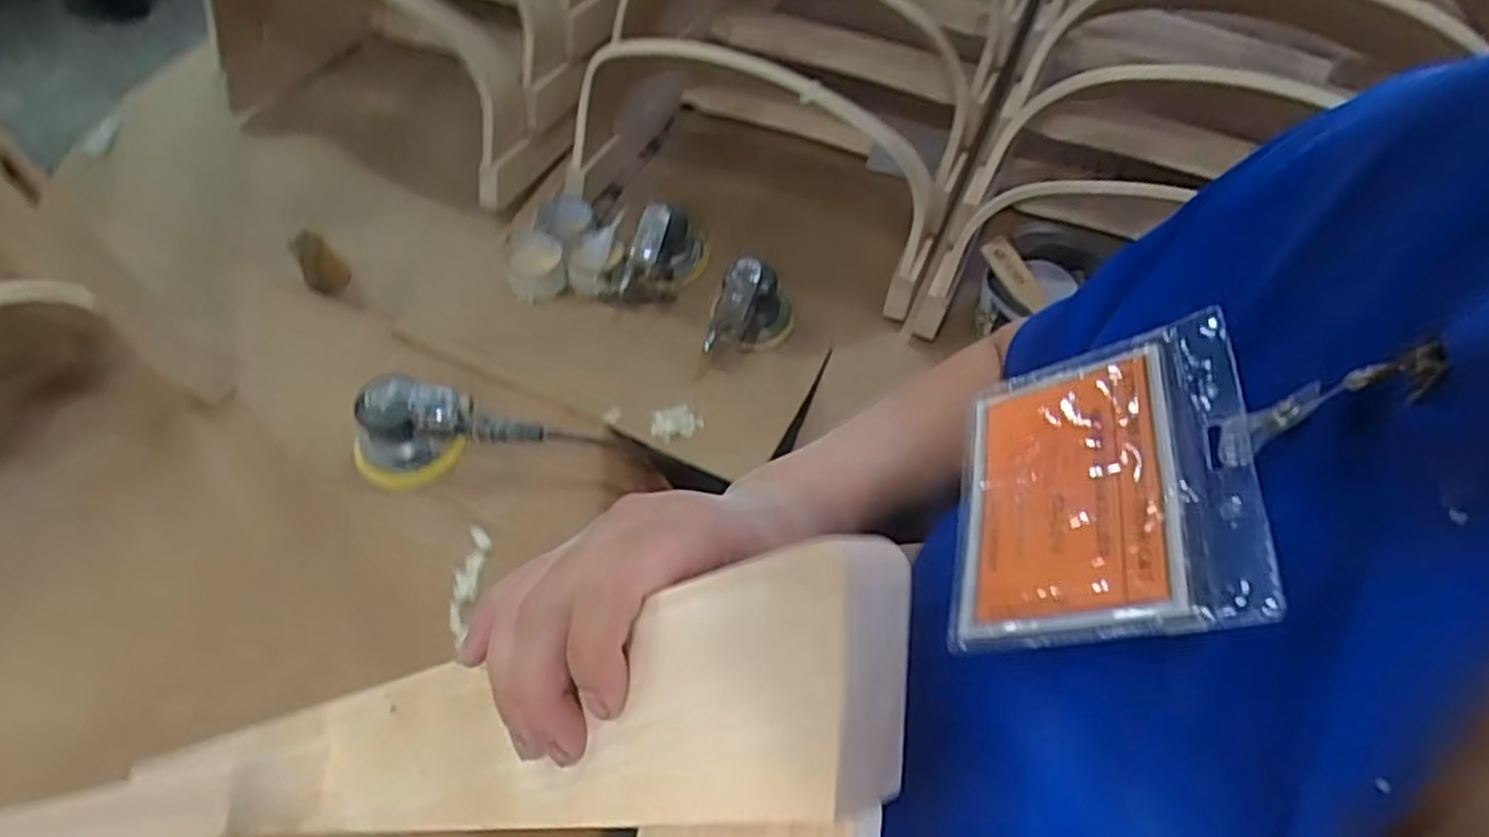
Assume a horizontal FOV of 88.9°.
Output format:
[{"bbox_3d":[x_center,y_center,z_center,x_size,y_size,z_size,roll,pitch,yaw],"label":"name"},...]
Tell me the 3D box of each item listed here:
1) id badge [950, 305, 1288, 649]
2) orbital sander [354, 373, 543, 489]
[{"bbox_3d":[0.102,0.020,0.223,0.007,0.085,0.095,40,48,-28],"label":"id badge"},{"bbox_3d":[-0.313,0.024,0.800,0.194,0.091,0.095,12,56,6],"label":"orbital sander"}]

